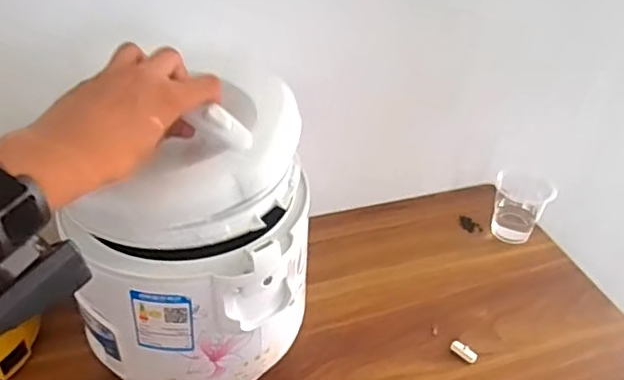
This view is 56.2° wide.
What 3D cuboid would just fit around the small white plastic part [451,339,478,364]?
[{"bbox_3d":[0.149,0.159,0.576,0.027,0.007,0.013,31,46,32],"label":"small white plastic part"}]

